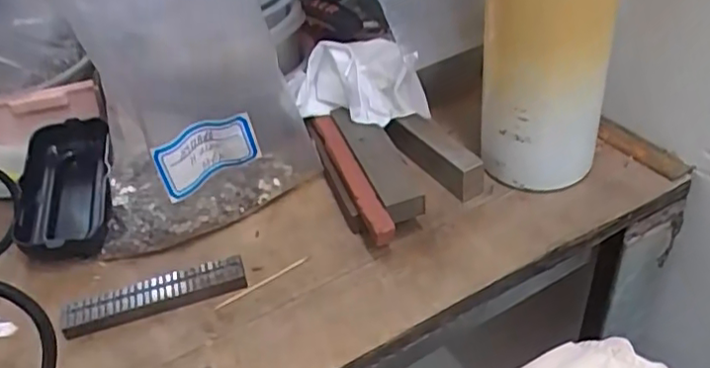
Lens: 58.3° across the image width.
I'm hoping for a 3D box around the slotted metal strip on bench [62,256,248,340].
[{"bbox_3d":[-0.110,0.062,0.349,0.098,0.015,0.018,-15,40,-9],"label":"slotted metal strip on bench"}]

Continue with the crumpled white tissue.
[{"bbox_3d":[0.003,-0.067,0.418,0.088,0.046,0.050,9,42,19],"label":"crumpled white tissue"}]

